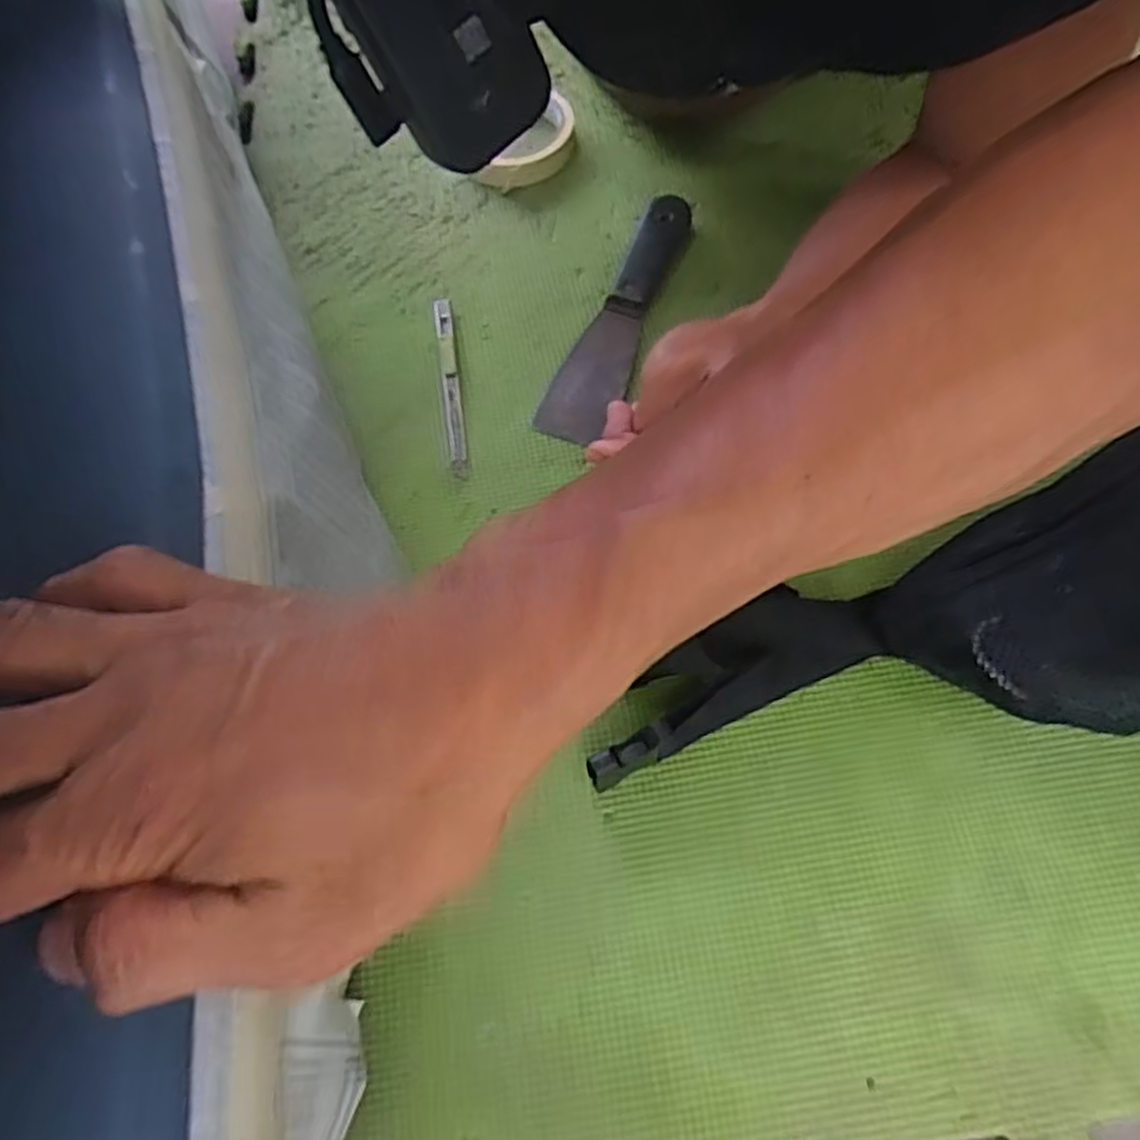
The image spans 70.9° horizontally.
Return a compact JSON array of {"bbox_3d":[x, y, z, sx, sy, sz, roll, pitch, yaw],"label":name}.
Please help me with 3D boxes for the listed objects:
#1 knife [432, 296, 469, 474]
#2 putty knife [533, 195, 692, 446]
[{"bbox_3d":[-0.076,-0.119,0.508,0.013,0.009,0.135,-9,67,-1],"label":"knife"},{"bbox_3d":[0.038,-0.166,0.516,0.043,0.016,0.191,23,70,12],"label":"putty knife"}]

